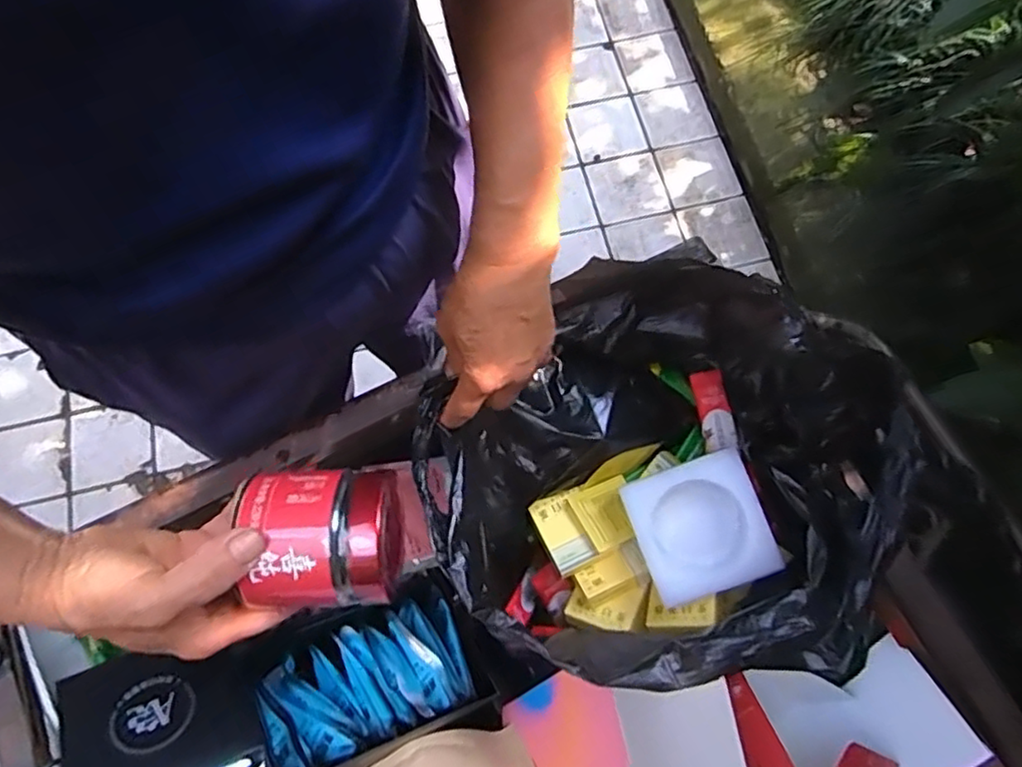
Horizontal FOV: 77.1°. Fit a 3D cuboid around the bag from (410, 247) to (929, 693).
[{"bbox_3d":[0.100,0.077,0.503,0.283,0.204,0.286,37,76,13],"label":"bag"}]

